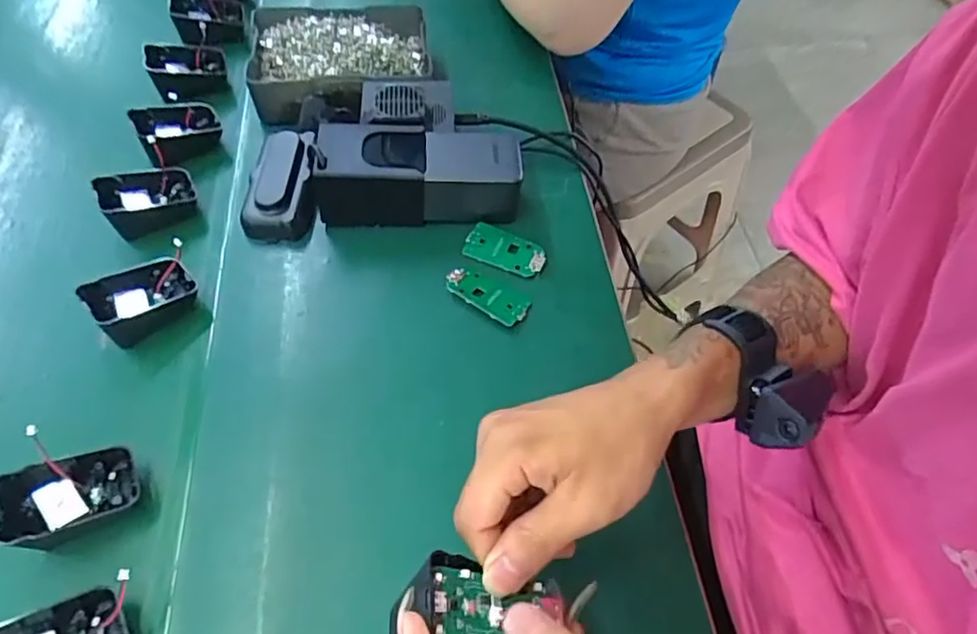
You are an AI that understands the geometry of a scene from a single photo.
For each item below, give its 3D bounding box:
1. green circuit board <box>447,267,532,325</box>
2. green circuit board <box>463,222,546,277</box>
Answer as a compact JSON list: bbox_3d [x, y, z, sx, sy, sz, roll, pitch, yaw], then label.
[{"bbox_3d":[-0.002,-0.017,0.449,0.064,0.005,0.027,31,56,14],"label":"green circuit board"},{"bbox_3d":[0.013,-0.053,0.473,0.063,0.005,0.033,21,60,15],"label":"green circuit board"}]

